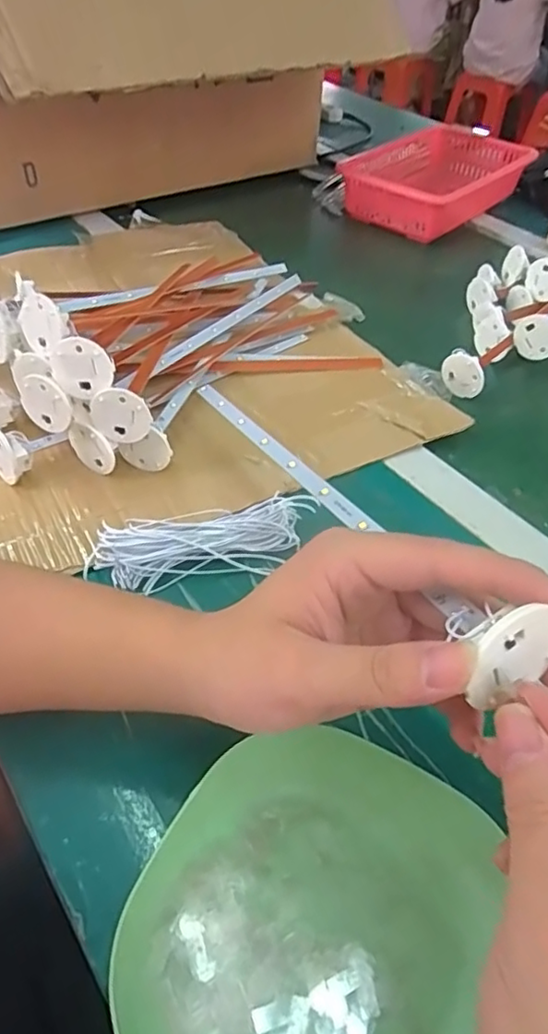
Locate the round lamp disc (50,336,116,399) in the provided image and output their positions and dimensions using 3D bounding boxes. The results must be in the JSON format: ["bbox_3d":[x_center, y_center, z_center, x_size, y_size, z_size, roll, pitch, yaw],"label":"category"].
[{"bbox_3d":[-0.119,-0.091,0.377,0.037,0.037,0.006,-18,35,13],"label":"round lamp disc"}]

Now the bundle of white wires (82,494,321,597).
[{"bbox_3d":[-0.041,0.016,0.378,0.139,0.017,0.044,-7,47,-12],"label":"bundle of white wires"}]

